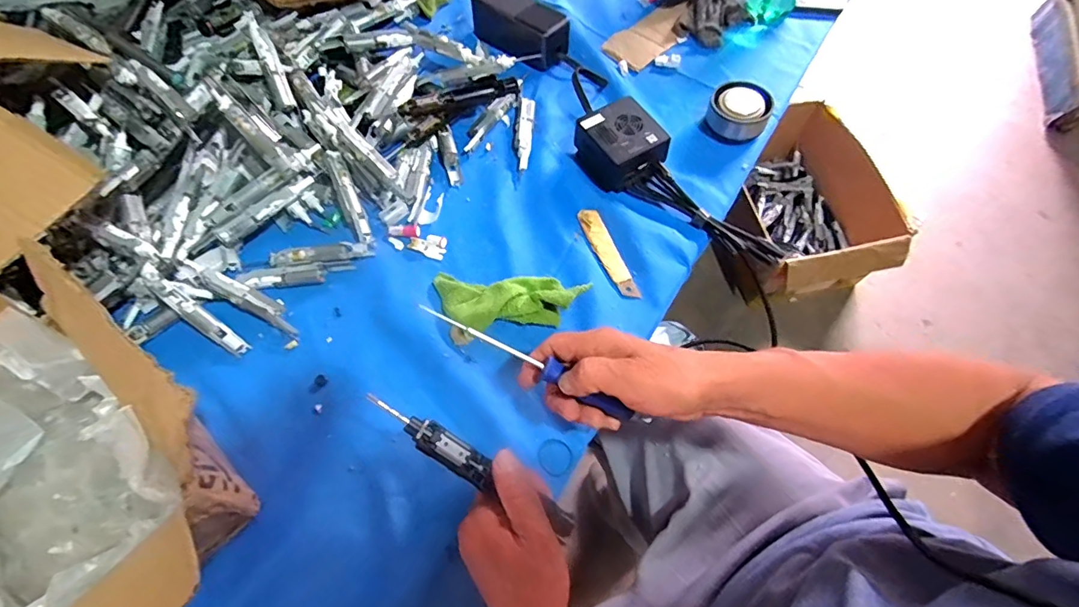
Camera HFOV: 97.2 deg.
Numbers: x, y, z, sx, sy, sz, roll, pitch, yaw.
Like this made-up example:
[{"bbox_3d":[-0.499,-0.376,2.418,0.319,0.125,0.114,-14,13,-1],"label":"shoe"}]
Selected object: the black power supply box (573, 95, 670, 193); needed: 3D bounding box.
[{"bbox_3d":[0.088,-0.171,0.518,0.074,0.051,0.077,-28,66,-12],"label":"black power supply box"}]

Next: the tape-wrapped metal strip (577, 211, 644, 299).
[{"bbox_3d":[0.070,-0.053,0.483,0.022,0.005,0.110,-21,65,-9],"label":"tape-wrapped metal strip"}]

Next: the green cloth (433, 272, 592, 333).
[{"bbox_3d":[-0.032,-0.003,0.445,0.145,0.033,0.063,4,64,3],"label":"green cloth"}]

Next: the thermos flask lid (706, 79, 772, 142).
[{"bbox_3d":[0.228,-0.217,0.547,0.065,0.035,0.067,0,64,1],"label":"thermos flask lid"}]

